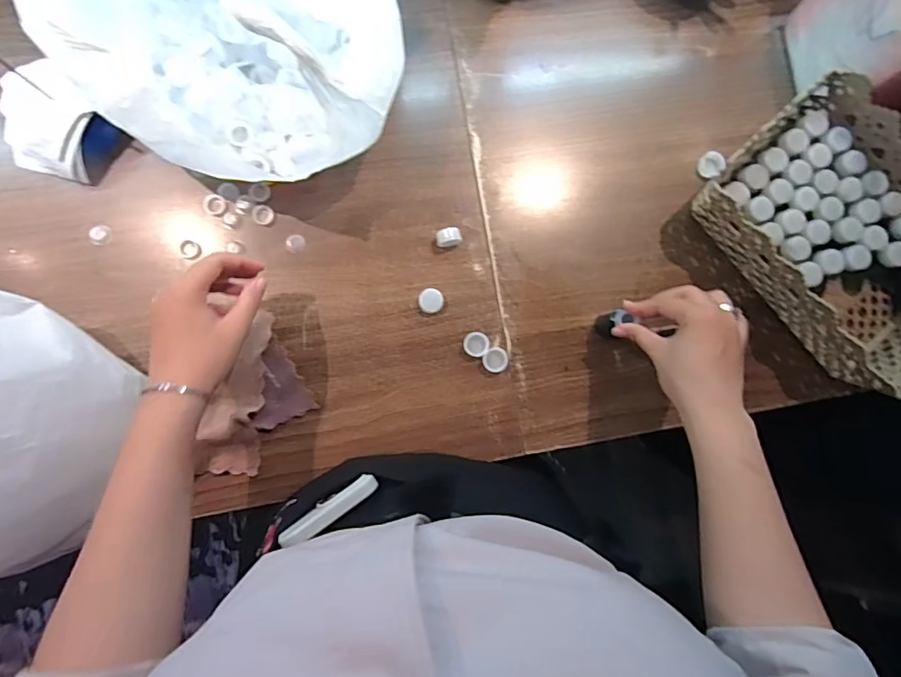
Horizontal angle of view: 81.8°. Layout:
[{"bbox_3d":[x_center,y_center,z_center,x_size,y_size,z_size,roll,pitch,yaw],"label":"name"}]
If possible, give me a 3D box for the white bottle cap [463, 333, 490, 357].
[{"bbox_3d":[0.028,0.006,0.561,0.027,0.009,0.026,0,87,-4],"label":"white bottle cap"}]

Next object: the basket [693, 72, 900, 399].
[{"bbox_3d":[0.419,-0.103,0.561,0.190,0.086,0.295,-41,91,-5],"label":"basket"}]

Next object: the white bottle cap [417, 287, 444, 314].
[{"bbox_3d":[-0.021,-0.041,0.559,0.027,0.011,0.027,0,87,-4],"label":"white bottle cap"}]

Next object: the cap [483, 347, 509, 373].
[{"bbox_3d":[0.048,0.023,0.561,0.027,0.010,0.026,0,87,-4],"label":"cap"}]

